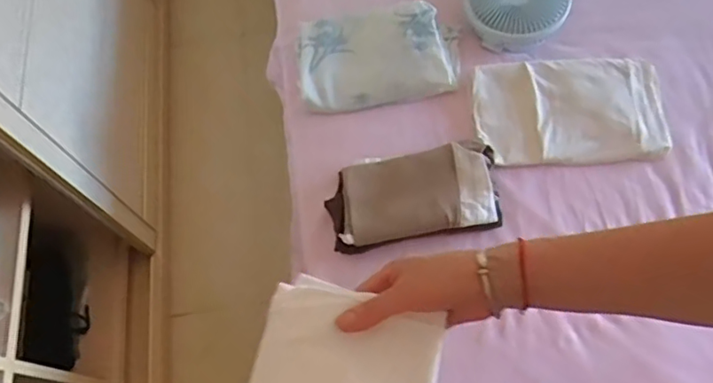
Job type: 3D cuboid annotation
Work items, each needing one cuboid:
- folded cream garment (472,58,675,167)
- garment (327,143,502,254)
[{"bbox_3d":[0.366,-0.140,1.002,0.314,0.033,0.185,-2,67,3],"label":"folded cream garment"},{"bbox_3d":[0.089,-0.004,0.932,0.264,0.056,0.161,-12,67,-2],"label":"garment"}]

